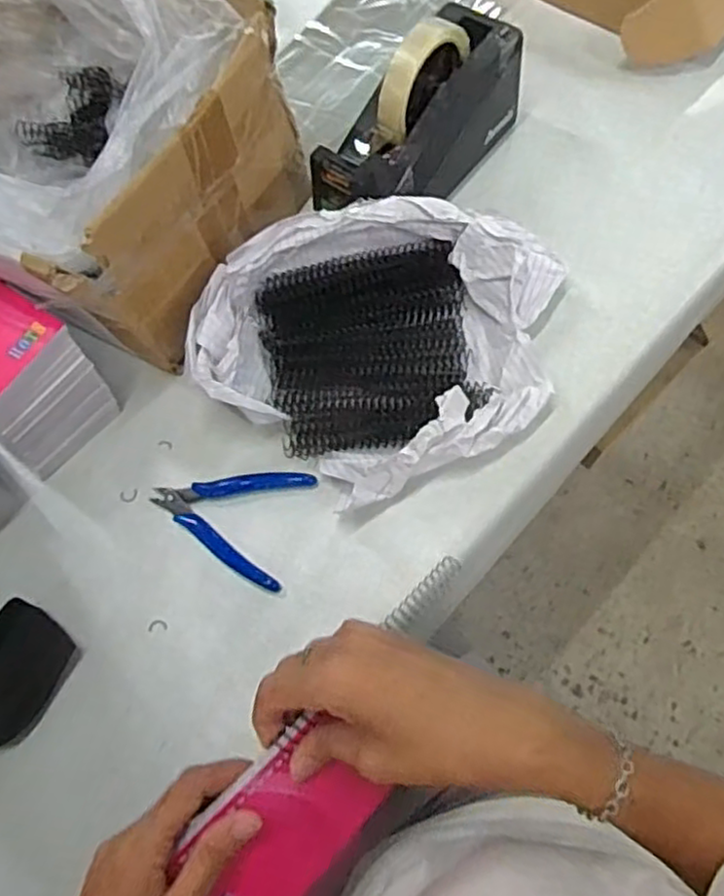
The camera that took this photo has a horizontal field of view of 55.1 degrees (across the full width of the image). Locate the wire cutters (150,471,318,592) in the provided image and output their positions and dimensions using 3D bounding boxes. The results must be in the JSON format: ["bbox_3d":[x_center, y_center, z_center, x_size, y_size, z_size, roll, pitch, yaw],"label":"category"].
[{"bbox_3d":[-0.100,0.047,0.509,0.112,0.017,0.084,15,70,14],"label":"wire cutters"}]

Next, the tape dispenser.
[{"bbox_3d":[0.043,-0.263,0.551,0.070,0.100,0.204,34,76,20],"label":"tape dispenser"}]

